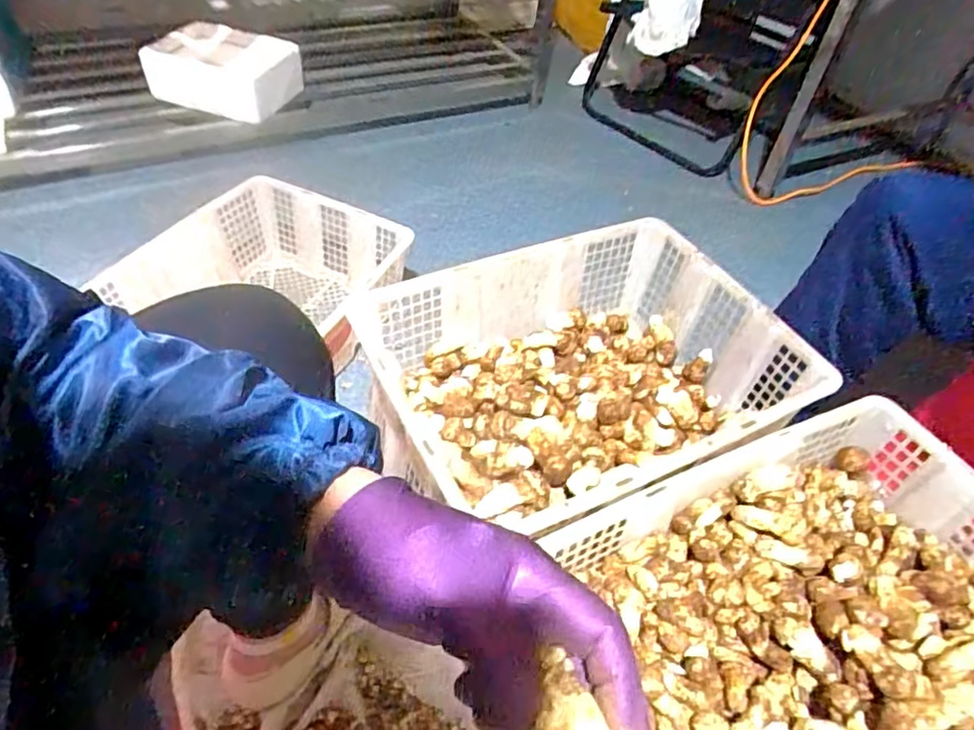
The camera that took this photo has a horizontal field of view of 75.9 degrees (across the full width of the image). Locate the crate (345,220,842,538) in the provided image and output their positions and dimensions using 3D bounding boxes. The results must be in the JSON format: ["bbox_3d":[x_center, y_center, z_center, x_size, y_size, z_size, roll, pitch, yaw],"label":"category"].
[{"bbox_3d":[0.118,0.019,0.767,0.464,0.139,0.356,-18,51,-22],"label":"crate"}]

